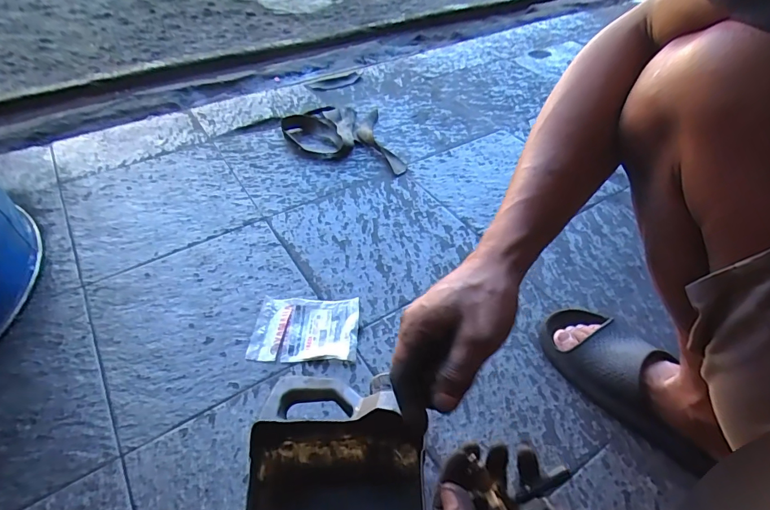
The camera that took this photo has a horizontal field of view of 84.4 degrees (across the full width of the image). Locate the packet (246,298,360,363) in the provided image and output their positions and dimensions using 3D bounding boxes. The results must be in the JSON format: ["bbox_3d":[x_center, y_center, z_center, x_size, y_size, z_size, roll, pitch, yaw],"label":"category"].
[{"bbox_3d":[-0.113,0.104,0.610,0.147,0.008,0.103,1,47,-1],"label":"packet"}]

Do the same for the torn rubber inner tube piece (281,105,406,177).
[{"bbox_3d":[-0.104,-0.267,0.942,0.225,0.032,0.286,-10,48,-11],"label":"torn rubber inner tube piece"}]

